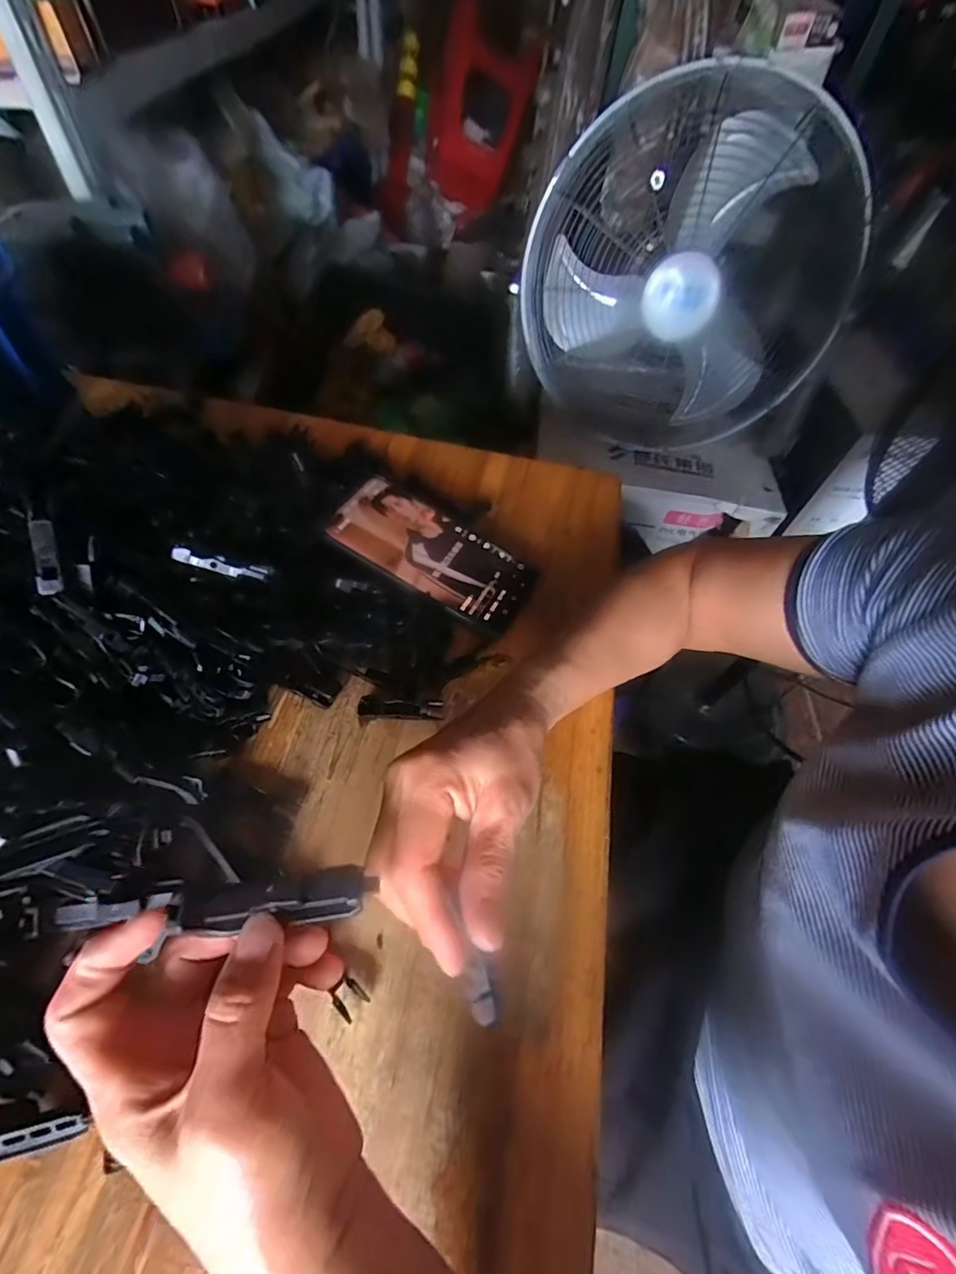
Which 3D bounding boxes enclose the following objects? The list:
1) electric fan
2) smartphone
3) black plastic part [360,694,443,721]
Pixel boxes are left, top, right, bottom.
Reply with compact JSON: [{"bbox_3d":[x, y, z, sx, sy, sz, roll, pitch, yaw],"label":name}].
[{"bbox_3d":[0.288,-0.523,0.740,0.420,0.398,0.223,22,58,8],"label":"electric fan"},{"bbox_3d":[-0.034,-0.069,0.400,0.158,0.005,0.085,26,58,3],"label":"smartphone"},{"bbox_3d":[-0.052,0.048,0.346,0.056,0.004,0.016,4,56,-2],"label":"black plastic part"}]

